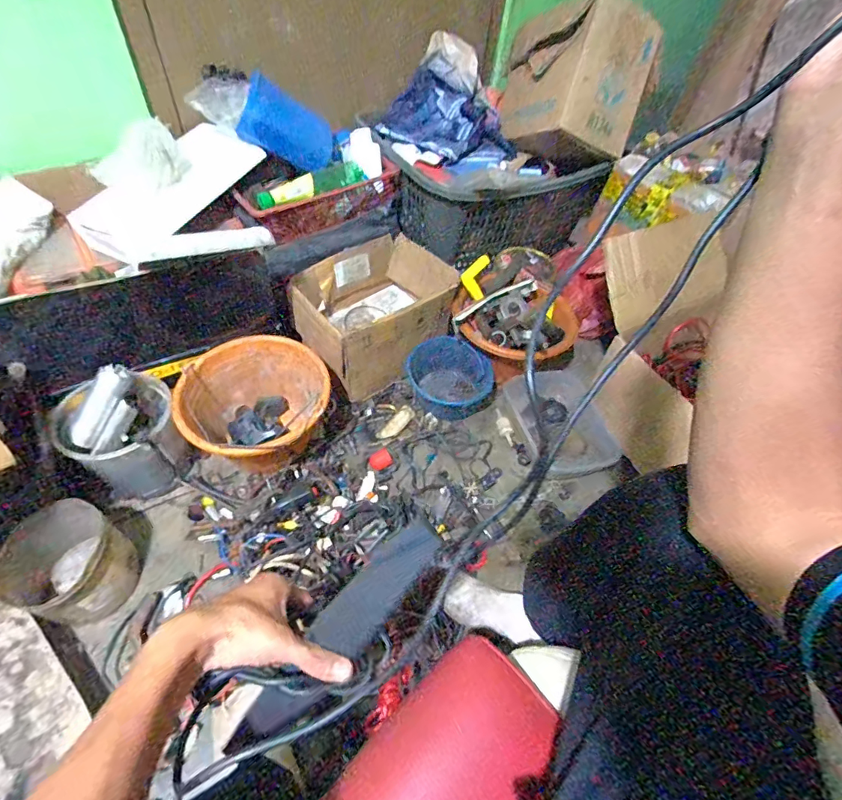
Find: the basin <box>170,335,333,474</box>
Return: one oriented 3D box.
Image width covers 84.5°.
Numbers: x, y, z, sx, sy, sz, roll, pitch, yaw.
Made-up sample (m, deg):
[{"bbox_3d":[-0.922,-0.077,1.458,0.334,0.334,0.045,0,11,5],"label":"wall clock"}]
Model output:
[{"bbox_3d":[-0.296,0.020,0.856,0.252,0.149,0.231,-21,57,-20],"label":"basin"}]

